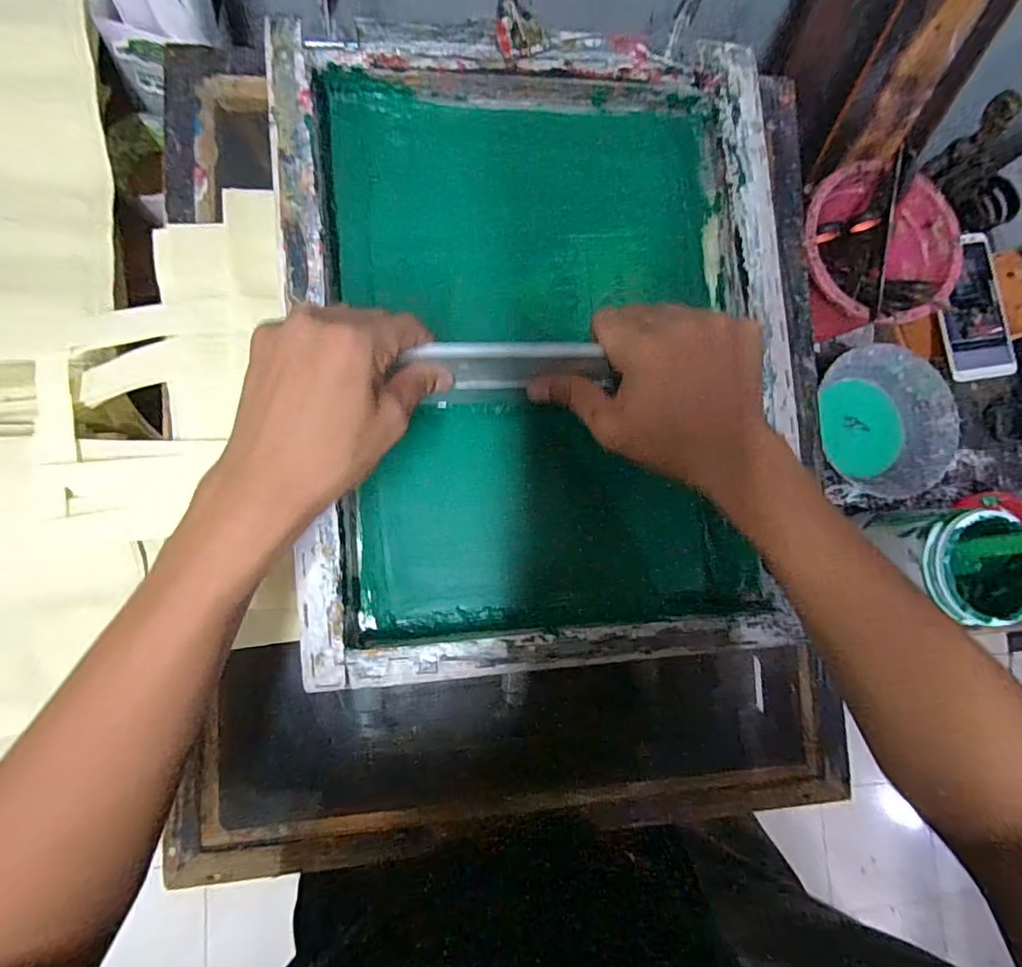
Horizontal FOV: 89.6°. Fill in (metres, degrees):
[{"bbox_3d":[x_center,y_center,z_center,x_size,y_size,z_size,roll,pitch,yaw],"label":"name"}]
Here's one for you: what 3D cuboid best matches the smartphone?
[{"bbox_3d":[0.491,-0.187,0.545,0.075,0.014,0.151,-8,86,-7],"label":"smartphone"}]

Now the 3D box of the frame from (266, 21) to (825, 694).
[{"bbox_3d":[0.033,-0.093,0.373,0.355,0.048,0.427,-4,86,-7],"label":"frame"}]

